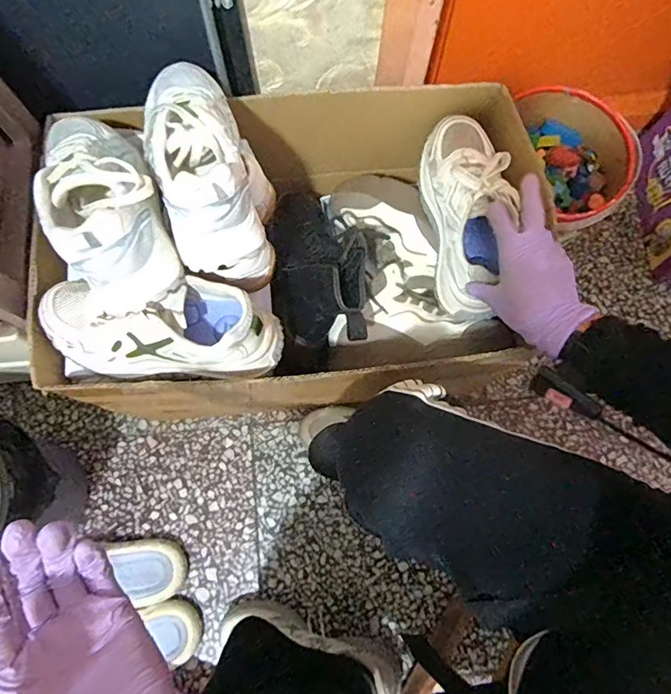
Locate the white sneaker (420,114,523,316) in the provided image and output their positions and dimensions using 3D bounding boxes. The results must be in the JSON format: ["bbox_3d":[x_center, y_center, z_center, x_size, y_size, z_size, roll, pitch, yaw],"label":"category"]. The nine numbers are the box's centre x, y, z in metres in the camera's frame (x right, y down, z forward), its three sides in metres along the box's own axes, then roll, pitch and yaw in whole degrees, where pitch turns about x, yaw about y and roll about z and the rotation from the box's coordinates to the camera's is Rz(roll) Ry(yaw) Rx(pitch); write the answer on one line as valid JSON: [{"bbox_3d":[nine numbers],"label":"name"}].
[{"bbox_3d":[0.161,-0.166,0.605,0.087,0.115,0.243,-1,85,1],"label":"white sneaker"}]

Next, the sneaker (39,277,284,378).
[{"bbox_3d":[-0.187,-0.019,0.518,0.244,0.093,0.089,3,76,0],"label":"sneaker"}]

